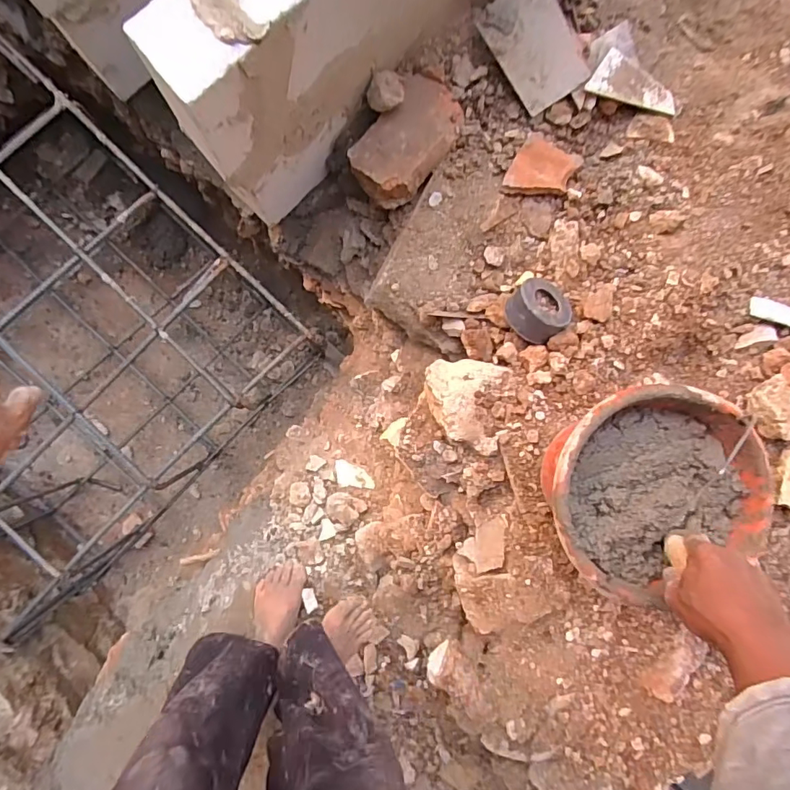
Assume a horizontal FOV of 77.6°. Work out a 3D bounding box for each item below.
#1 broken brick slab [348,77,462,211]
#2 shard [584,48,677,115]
[{"bbox_3d":[0.018,-0.392,0.758,0.117,0.065,0.180,40,86,-5],"label":"broken brick slab"},{"bbox_3d":[0.342,-0.445,0.696,0.130,0.006,0.063,15,89,-7],"label":"shard"}]

